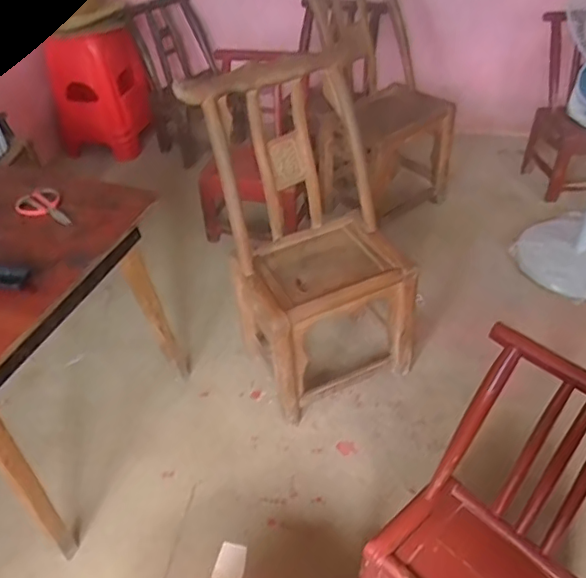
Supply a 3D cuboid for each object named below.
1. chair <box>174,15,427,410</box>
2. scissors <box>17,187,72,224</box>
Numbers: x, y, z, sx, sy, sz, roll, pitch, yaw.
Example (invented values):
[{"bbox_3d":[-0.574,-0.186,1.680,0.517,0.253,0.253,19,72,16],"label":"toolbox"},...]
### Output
[{"bbox_3d":[0.034,-0.119,1.497,0.398,0.808,0.446,-26,46,-22],"label":"chair"},{"bbox_3d":[-0.578,-0.192,1.340,0.197,0.010,0.092,26,61,31],"label":"scissors"}]

